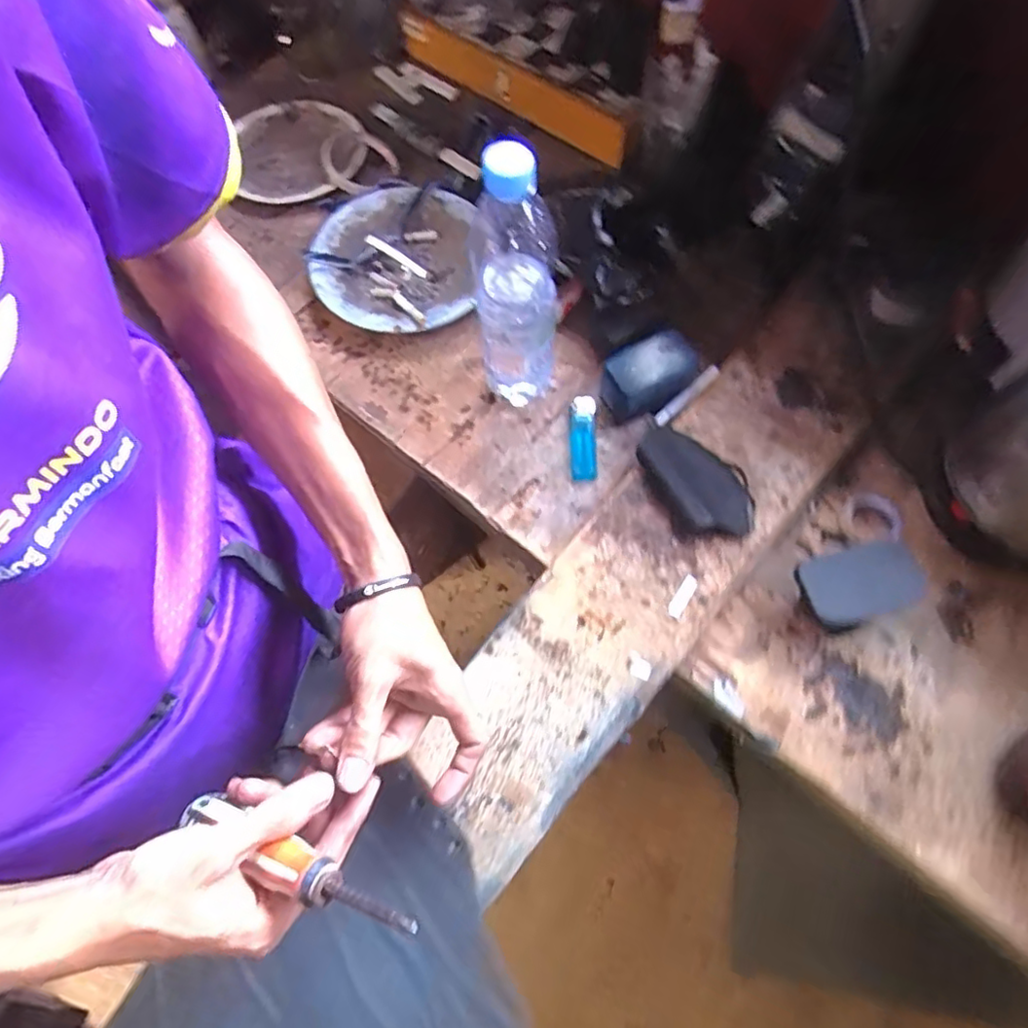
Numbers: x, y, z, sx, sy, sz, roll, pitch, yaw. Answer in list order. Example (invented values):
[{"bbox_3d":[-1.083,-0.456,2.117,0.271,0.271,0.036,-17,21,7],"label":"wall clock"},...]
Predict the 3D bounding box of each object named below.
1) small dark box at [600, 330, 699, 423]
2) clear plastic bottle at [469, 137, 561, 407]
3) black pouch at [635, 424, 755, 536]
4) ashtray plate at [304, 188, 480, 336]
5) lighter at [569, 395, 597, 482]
[{"bbox_3d":[0.127,-0.128,0.577,0.090,0.045,0.060,-26,70,-9],"label":"small dark box"},{"bbox_3d":[0.001,-0.175,0.511,0.070,0.229,0.071,-3,68,1],"label":"clear plastic bottle"},{"bbox_3d":[0.153,-0.029,0.532,0.058,0.021,0.120,-38,72,-13],"label":"black pouch"},{"bbox_3d":[-0.128,-0.266,0.658,0.164,0.027,0.189,-4,68,0],"label":"ashtray plate"},{"bbox_3d":[0.065,-0.069,0.583,0.024,0.013,0.081,-1,82,1],"label":"lighter"}]

